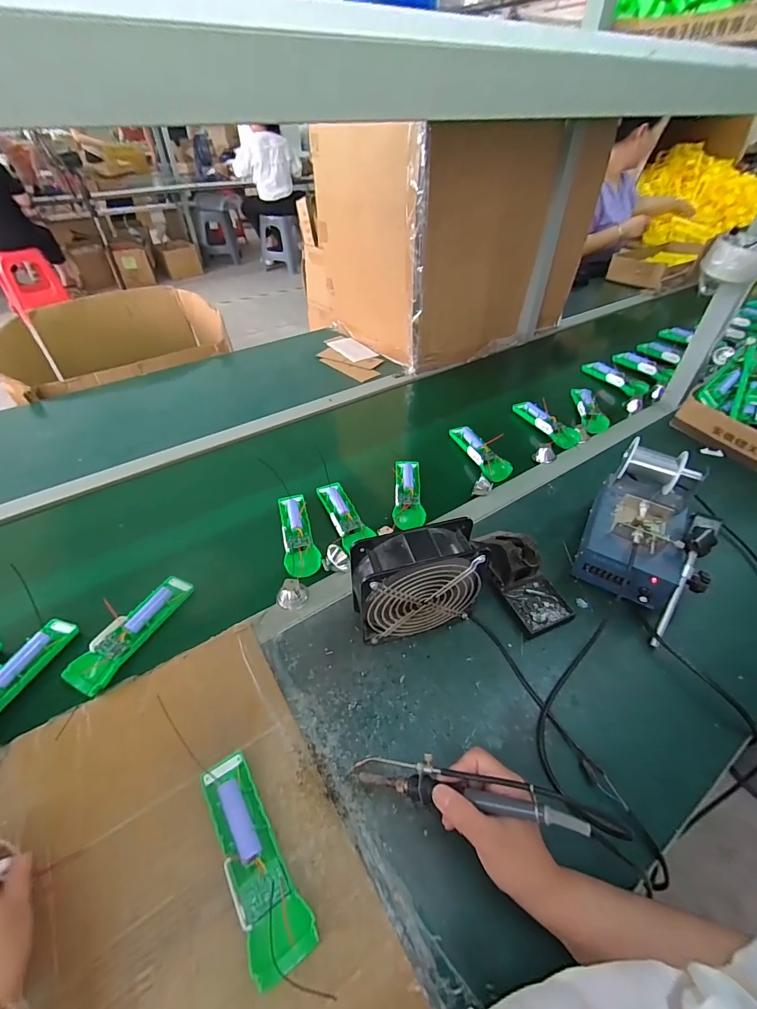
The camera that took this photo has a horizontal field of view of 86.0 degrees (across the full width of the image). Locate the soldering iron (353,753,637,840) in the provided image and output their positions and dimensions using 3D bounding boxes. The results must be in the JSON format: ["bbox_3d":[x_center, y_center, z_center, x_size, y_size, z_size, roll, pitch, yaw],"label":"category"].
[{"bbox_3d":[0.078,0.238,0.336,0.217,0.023,0.028,-8,39,28],"label":"soldering iron"}]

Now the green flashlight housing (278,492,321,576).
[{"bbox_3d":[-0.125,0.042,0.632,0.049,0.024,0.164,-11,46,-11],"label":"green flashlight housing"}]

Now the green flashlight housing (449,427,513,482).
[{"bbox_3d":[0.194,-0.098,0.782,0.055,0.048,0.160,-12,46,-13],"label":"green flashlight housing"}]

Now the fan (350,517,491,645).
[{"bbox_3d":[0.043,0.095,0.489,0.145,0.143,0.065,-12,46,-13],"label":"fan"}]

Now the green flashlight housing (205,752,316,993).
[{"bbox_3d":[-0.109,0.299,0.348,0.045,0.039,0.158,-28,51,-26],"label":"green flashlight housing"}]

